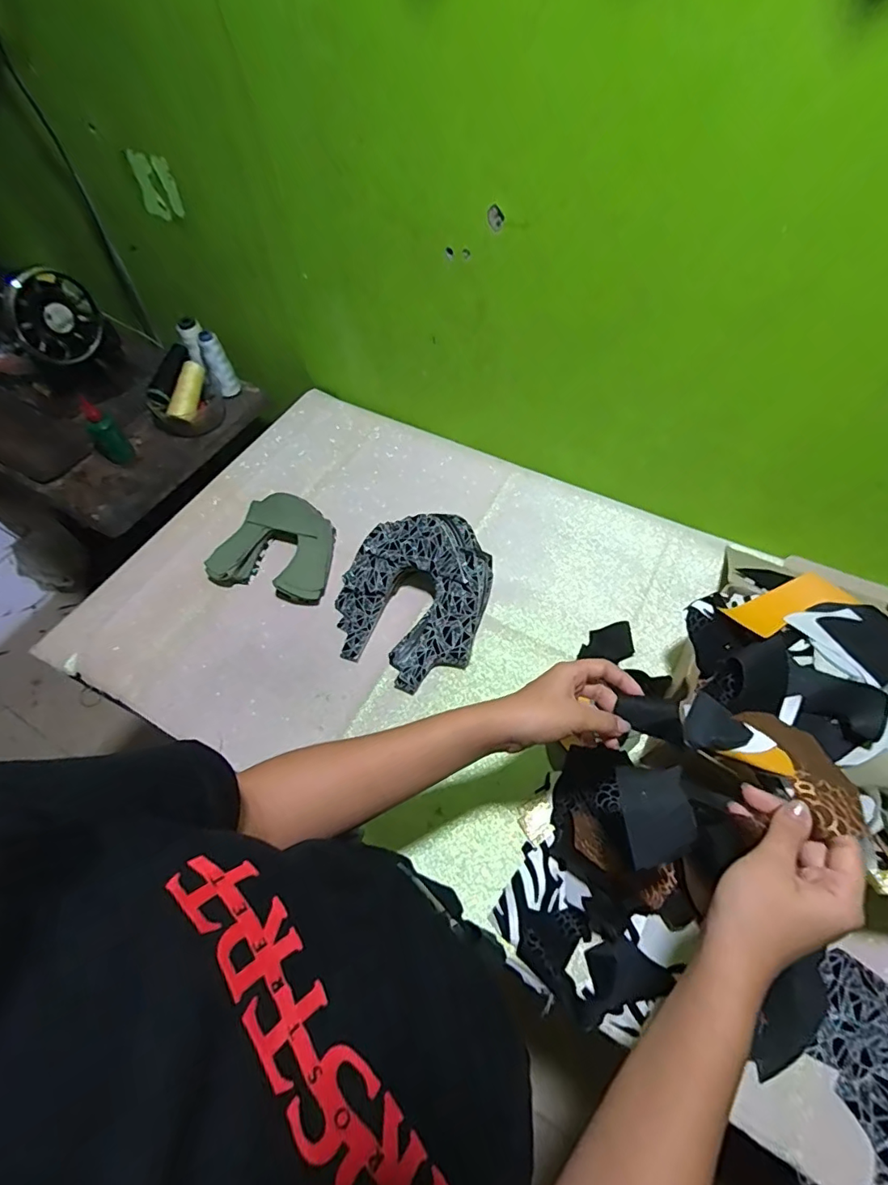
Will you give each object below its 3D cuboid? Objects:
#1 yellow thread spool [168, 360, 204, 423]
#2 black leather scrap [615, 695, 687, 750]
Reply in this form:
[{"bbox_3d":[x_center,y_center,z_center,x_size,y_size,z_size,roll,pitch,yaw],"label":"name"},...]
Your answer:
[{"bbox_3d":[-0.444,-0.349,0.885,0.033,0.040,0.107,10,77,7],"label":"yellow thread spool"},{"bbox_3d":[0.170,0.101,0.414,0.055,0.006,0.031,18,91,25],"label":"black leather scrap"}]

